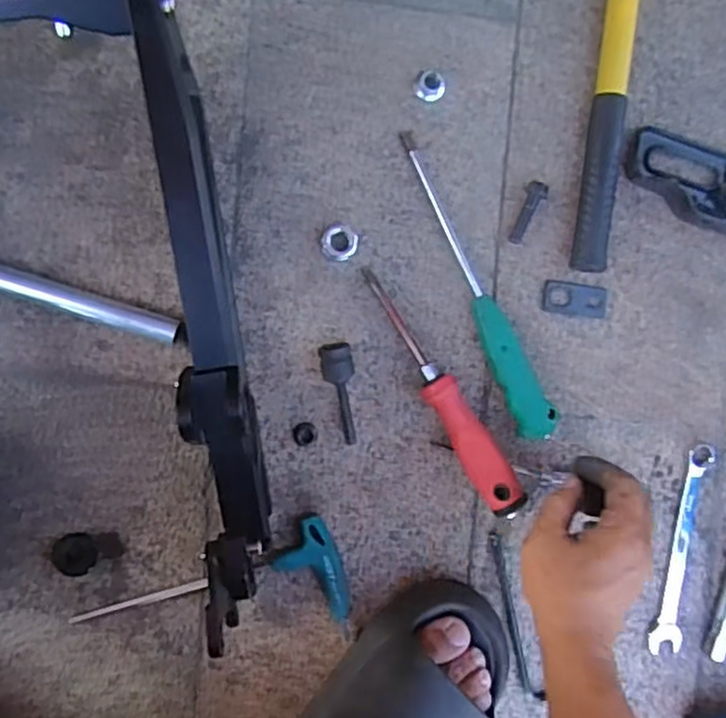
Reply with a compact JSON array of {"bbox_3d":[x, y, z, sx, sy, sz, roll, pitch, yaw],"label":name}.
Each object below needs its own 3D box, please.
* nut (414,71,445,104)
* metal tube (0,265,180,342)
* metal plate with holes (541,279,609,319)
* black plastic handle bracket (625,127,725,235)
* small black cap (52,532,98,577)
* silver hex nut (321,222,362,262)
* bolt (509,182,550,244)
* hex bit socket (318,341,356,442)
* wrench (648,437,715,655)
[{"bbox_3d":[0.051,-0.206,0.519,0.023,0.008,0.022,0,92,-5],"label":"nut"},{"bbox_3d":[-0.215,-0.044,0.496,0.167,0.015,0.019,17,90,-6],"label":"metal tube"},{"bbox_3d":[0.167,-0.047,0.541,0.051,0.004,0.025,7,91,-6],"label":"metal plate with holes"},{"bbox_3d":[0.264,-0.140,0.541,0.126,0.017,0.062,20,90,-6],"label":"black plastic handle bracket"},{"bbox_3d":[-0.209,0.142,0.502,0.031,0.014,0.028,37,88,-6],"label":"small black cap"},{"bbox_3d":[-0.016,-0.088,0.512,0.028,0.011,0.029,20,90,-6],"label":"silver hex nut"},{"bbox_3d":[0.127,-0.113,0.532,0.014,0.014,0.049,22,90,-6],"label":"bolt"},{"bbox_3d":[-0.016,0.026,0.522,0.025,0.018,0.077,-10,107,-5],"label":"hex bit socket"},{"bbox_3d":[0.259,0.154,0.557,0.026,0.005,0.170,10,91,-6],"label":"wrench"}]

